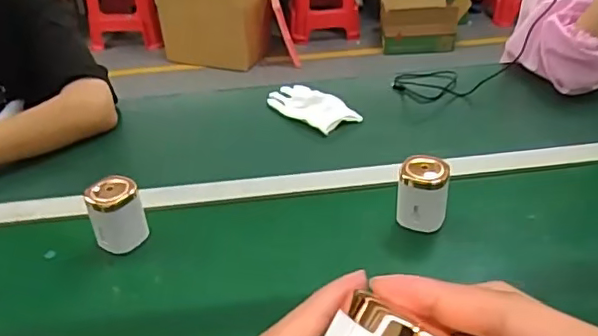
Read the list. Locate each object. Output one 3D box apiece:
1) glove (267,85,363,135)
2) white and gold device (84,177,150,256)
[{"bbox_3d":[0.016,-0.103,0.946,0.080,0.018,0.165,-26,40,-30],"label":"glove"},{"bbox_3d":[-0.216,0.055,0.687,0.058,0.077,0.048,-23,38,-26],"label":"white and gold device"}]

